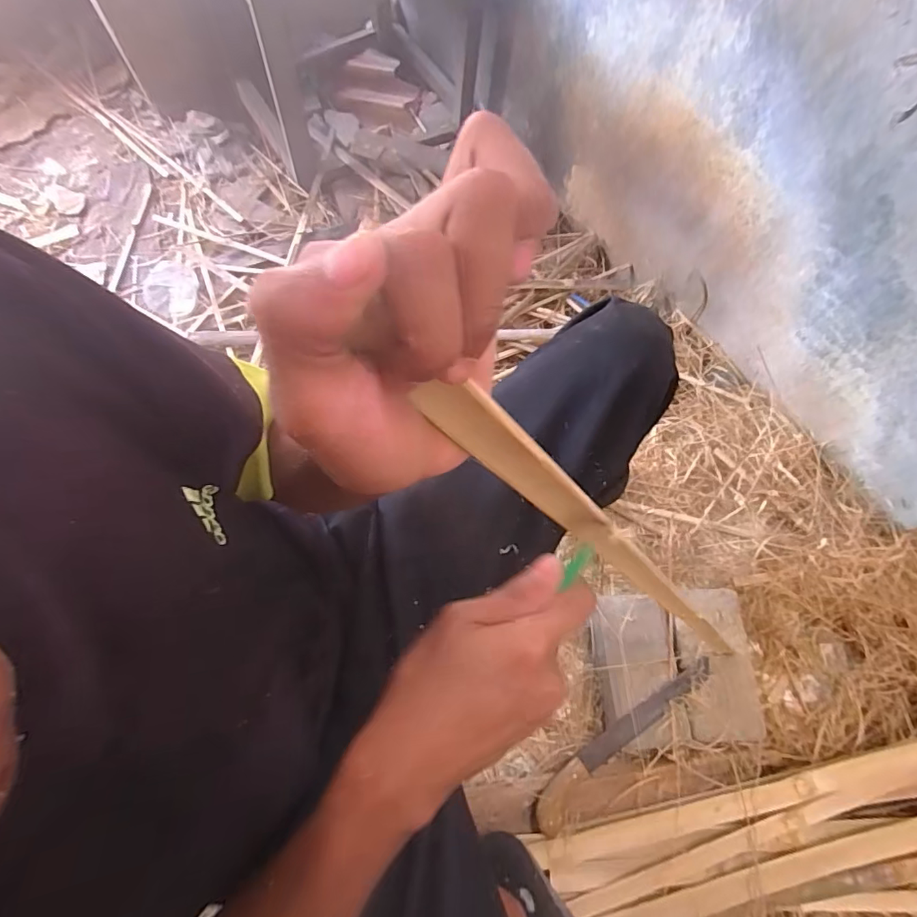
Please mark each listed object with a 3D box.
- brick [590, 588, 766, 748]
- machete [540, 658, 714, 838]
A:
[{"bbox_3d":[0.264,0.309,0.739,0.113,0.059,0.205,-1,69,-1],"label":"brick"},{"bbox_3d":[0.233,0.385,0.693,0.324,0.027,0.047,-35,73,-13],"label":"machete"}]

